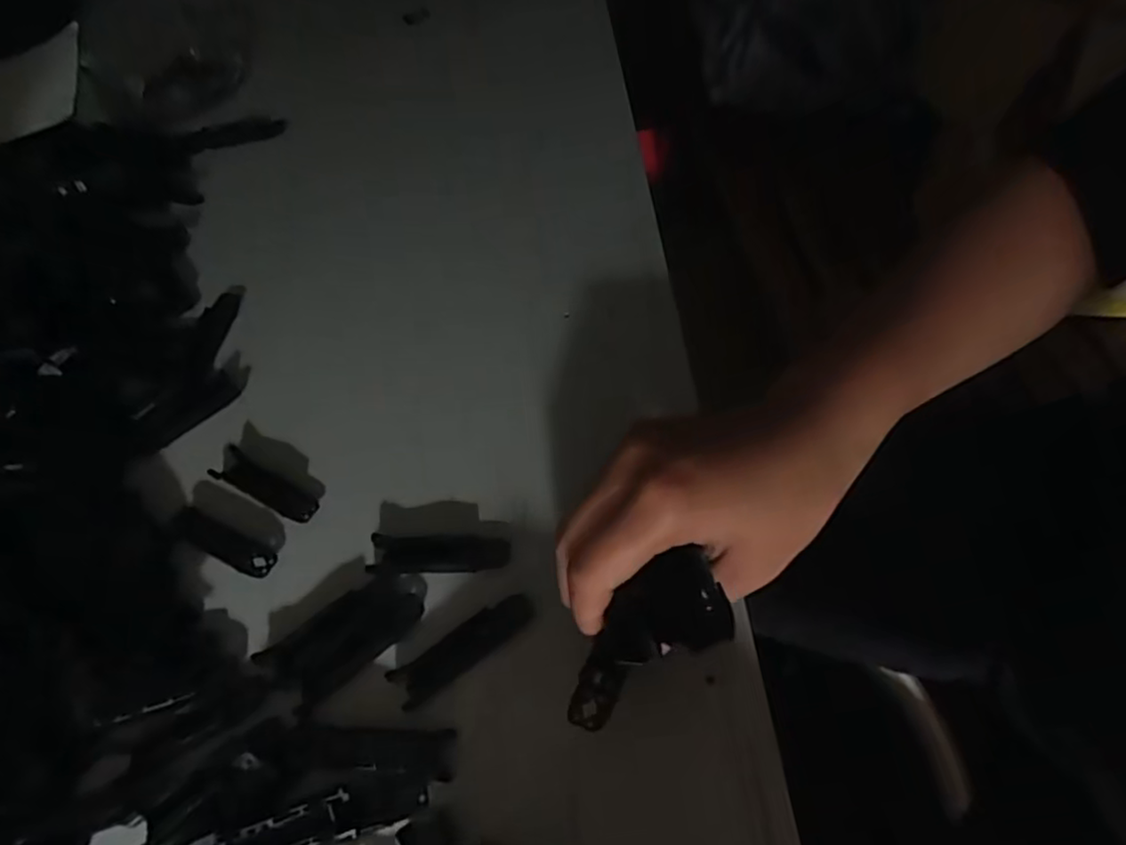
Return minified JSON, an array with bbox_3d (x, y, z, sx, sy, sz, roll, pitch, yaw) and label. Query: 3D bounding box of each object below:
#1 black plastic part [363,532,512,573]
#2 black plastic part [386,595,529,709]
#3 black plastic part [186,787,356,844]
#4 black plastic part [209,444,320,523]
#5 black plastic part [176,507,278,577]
[{"bbox_3d":[-0.057,0.059,0.316,0.064,0.009,0.018,-5,56,5],"label":"black plastic part"},{"bbox_3d":[-0.042,0.095,0.292,0.063,0.006,0.016,-34,58,-14],"label":"black plastic part"},{"bbox_3d":[-0.109,0.153,0.251,0.062,0.017,0.016,-17,56,-3],"label":"black plastic part"},{"bbox_3d":[-0.152,0.034,0.350,0.064,0.008,0.017,24,63,22],"label":"black plastic part"},{"bbox_3d":[-0.167,0.059,0.335,0.062,0.007,0.016,21,62,21],"label":"black plastic part"}]

